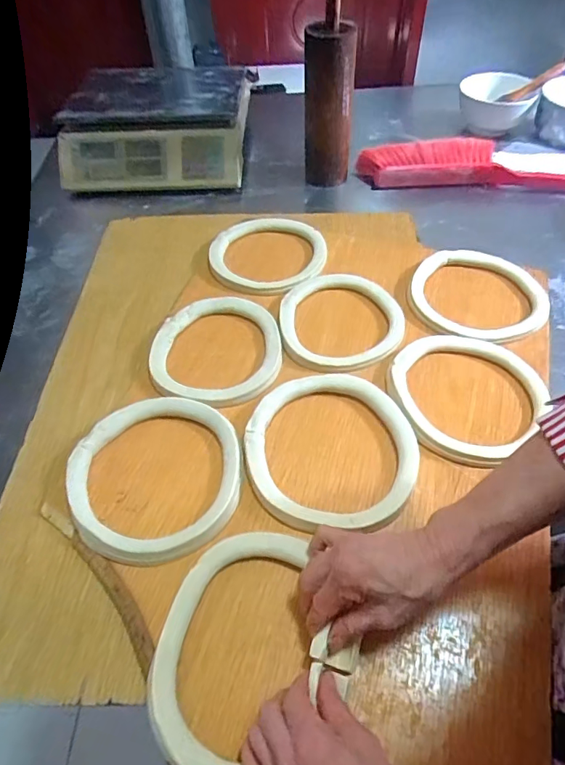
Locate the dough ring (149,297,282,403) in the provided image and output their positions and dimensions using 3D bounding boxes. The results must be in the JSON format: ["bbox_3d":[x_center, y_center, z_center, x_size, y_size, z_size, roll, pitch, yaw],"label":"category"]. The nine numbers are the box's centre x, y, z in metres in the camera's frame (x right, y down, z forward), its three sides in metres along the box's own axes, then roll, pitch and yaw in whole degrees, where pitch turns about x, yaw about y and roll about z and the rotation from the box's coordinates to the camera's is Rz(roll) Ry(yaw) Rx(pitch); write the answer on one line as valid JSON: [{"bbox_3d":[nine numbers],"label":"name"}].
[{"bbox_3d":[-0.086,-0.046,0.621,0.165,0.027,0.178,-3,51,3],"label":"dough ring"}]

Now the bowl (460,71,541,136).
[{"bbox_3d":[0.436,-0.571,0.961,0.139,0.078,0.139,-3,51,3],"label":"bowl"}]

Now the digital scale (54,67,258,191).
[{"bbox_3d":[-0.249,-0.526,0.963,0.349,0.121,0.332,-2,51,4],"label":"digital scale"}]

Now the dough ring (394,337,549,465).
[{"bbox_3d":[0.213,0.007,0.559,0.168,0.017,0.185,31,60,26],"label":"dough ring"}]

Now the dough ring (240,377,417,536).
[{"bbox_3d":[0.053,0.070,0.516,0.184,0.024,0.181,-3,51,3],"label":"dough ring"}]

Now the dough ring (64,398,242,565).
[{"bbox_3d":[-0.135,0.098,0.499,0.186,0.028,0.176,-3,51,3],"label":"dough ring"}]

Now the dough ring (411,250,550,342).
[{"bbox_3d":[0.276,-0.124,0.662,0.179,0.014,0.177,-3,51,3],"label":"dough ring"}]

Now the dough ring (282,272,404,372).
[{"bbox_3d":[0.075,-0.091,0.643,0.158,0.028,0.182,-9,51,-2],"label":"dough ring"}]

